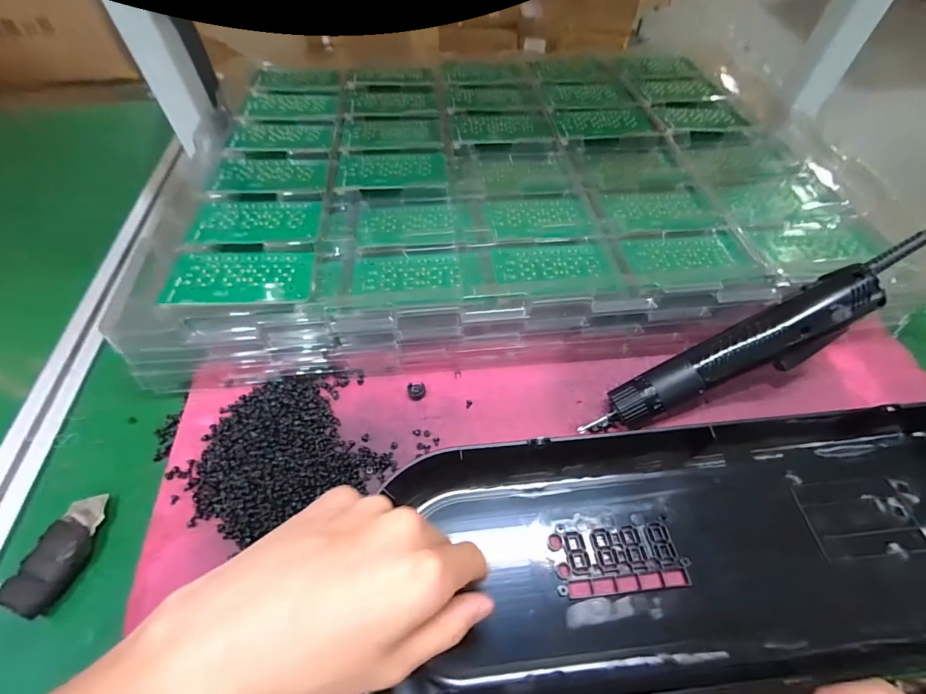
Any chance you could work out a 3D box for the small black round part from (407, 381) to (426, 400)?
[{"bbox_3d":[-0.038,0.036,0.357,0.014,0.006,0.016,-8,56,-6],"label":"small black round part"}]

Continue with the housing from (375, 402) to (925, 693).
[{"bbox_3d":[0.177,0.141,0.269,0.487,0.038,0.206,-7,58,-5],"label":"housing"}]

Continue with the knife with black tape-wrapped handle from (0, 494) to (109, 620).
[{"bbox_3d":[-0.268,0.136,0.287,0.030,0.015,0.072,10,56,6],"label":"knife with black tape-wrapped handle"}]

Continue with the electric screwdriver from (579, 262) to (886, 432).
[{"bbox_3d":[0.194,0.011,0.321,0.216,0.030,0.039,-29,59,9],"label":"electric screwdriver"}]

